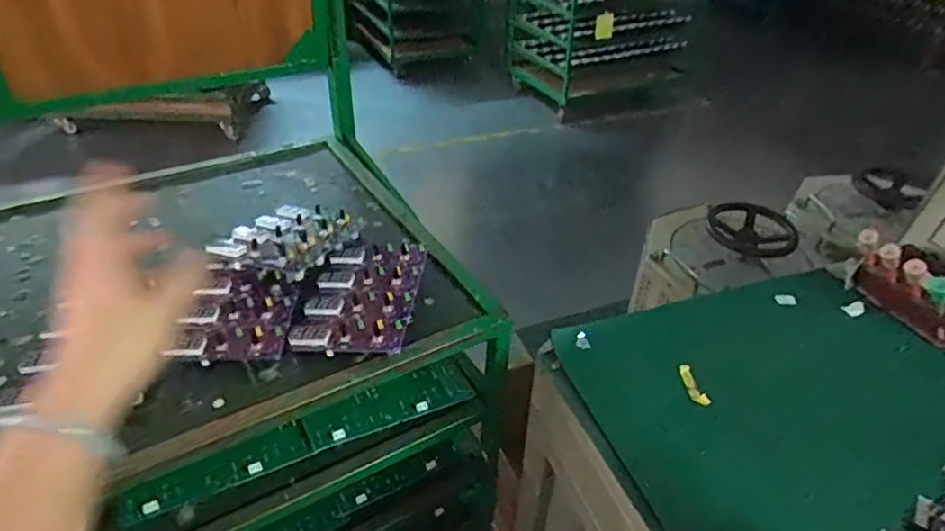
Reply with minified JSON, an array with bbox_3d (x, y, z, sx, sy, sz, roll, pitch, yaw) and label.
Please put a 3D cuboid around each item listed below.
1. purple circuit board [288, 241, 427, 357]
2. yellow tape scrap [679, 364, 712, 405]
[{"bbox_3d":[-0.122,0.030,0.664,0.114,0.025,0.173,5,38,4],"label":"purple circuit board"},{"bbox_3d":[0.226,0.122,0.609,0.010,0.017,0.048,-8,39,-13],"label":"yellow tape scrap"}]

